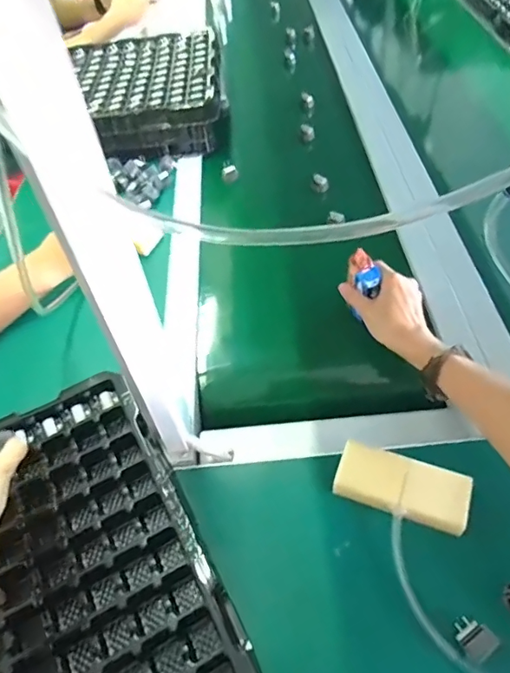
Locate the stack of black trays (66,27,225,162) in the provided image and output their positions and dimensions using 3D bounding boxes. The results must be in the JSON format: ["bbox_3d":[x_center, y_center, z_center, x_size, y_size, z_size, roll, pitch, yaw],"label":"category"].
[{"bbox_3d":[-0.212,-0.494,1.011,0.288,0.088,0.388,-8,50,1],"label":"stack of black trays"}]

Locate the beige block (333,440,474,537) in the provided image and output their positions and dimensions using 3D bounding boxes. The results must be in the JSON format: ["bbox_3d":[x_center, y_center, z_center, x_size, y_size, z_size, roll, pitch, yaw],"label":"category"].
[{"bbox_3d":[0.141,0.146,0.479,0.121,0.025,0.053,15,55,17],"label":"beige block"}]

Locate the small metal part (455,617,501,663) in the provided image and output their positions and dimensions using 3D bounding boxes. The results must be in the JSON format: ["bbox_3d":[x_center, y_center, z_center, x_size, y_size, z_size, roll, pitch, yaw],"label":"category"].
[{"bbox_3d":[0.175,0.241,0.395,0.026,0.015,0.029,-27,54,-15],"label":"small metal part"}]

